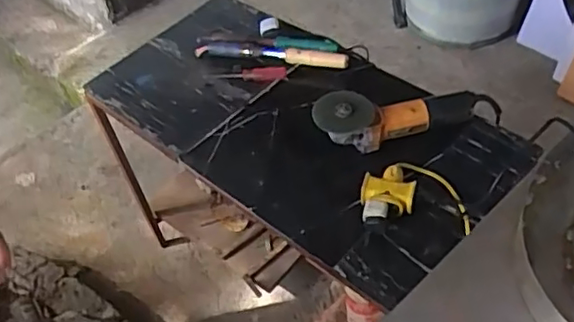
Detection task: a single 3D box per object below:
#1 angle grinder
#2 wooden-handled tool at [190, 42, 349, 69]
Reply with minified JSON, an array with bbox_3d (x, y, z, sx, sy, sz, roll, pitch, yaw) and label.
[{"bbox_3d":[0.186,-0.084,1.046,0.283,0.078,0.089,-13,48,-6],"label":"angle grinder"},{"bbox_3d":[-0.038,-0.218,1.233,0.326,0.032,0.039,10,49,15],"label":"wooden-handled tool"}]

